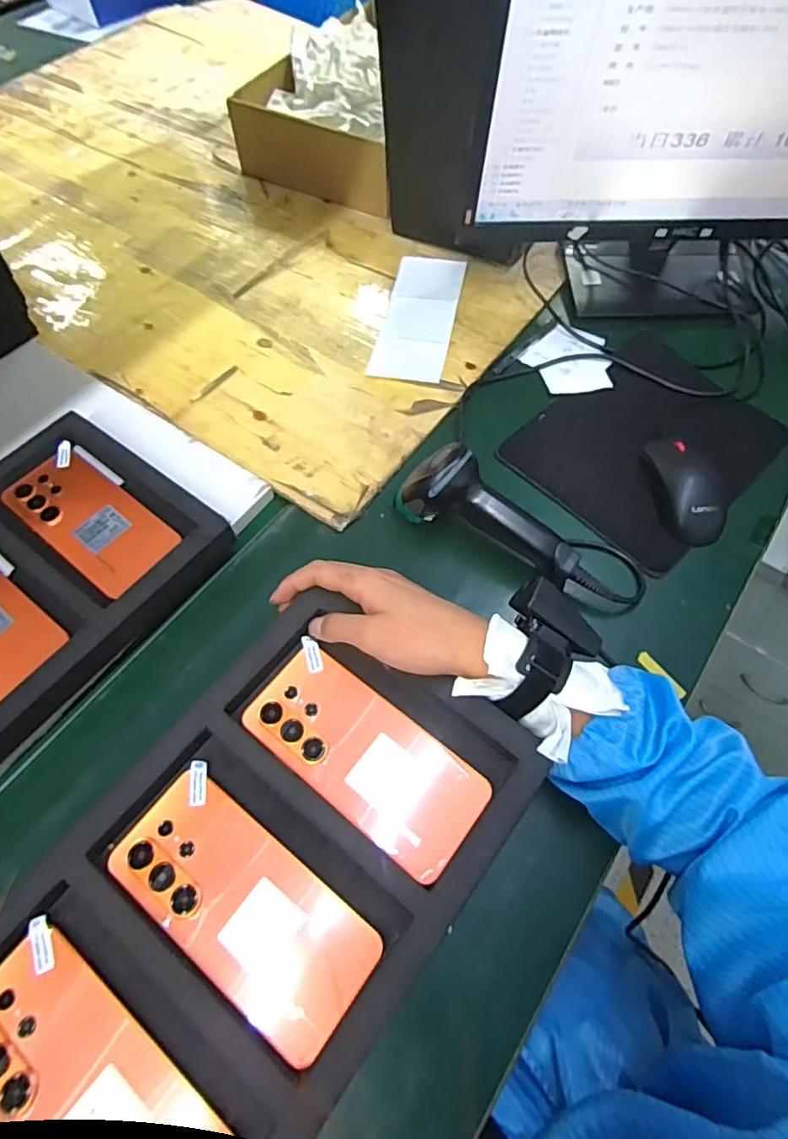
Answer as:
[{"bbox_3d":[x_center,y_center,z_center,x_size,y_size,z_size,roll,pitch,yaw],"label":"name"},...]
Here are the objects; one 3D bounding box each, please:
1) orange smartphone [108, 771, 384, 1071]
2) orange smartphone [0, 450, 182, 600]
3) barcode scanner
[{"bbox_3d":[-0.094,0.206,0.351,0.168,0.005,0.077,33,67,17],"label":"orange smartphone"},{"bbox_3d":[-0.266,-0.045,0.507,0.169,0.010,0.079,35,64,19],"label":"orange smartphone"},{"bbox_3d":[0.106,-0.040,0.501,0.212,0.069,0.056,27,65,14],"label":"barcode scanner"}]

